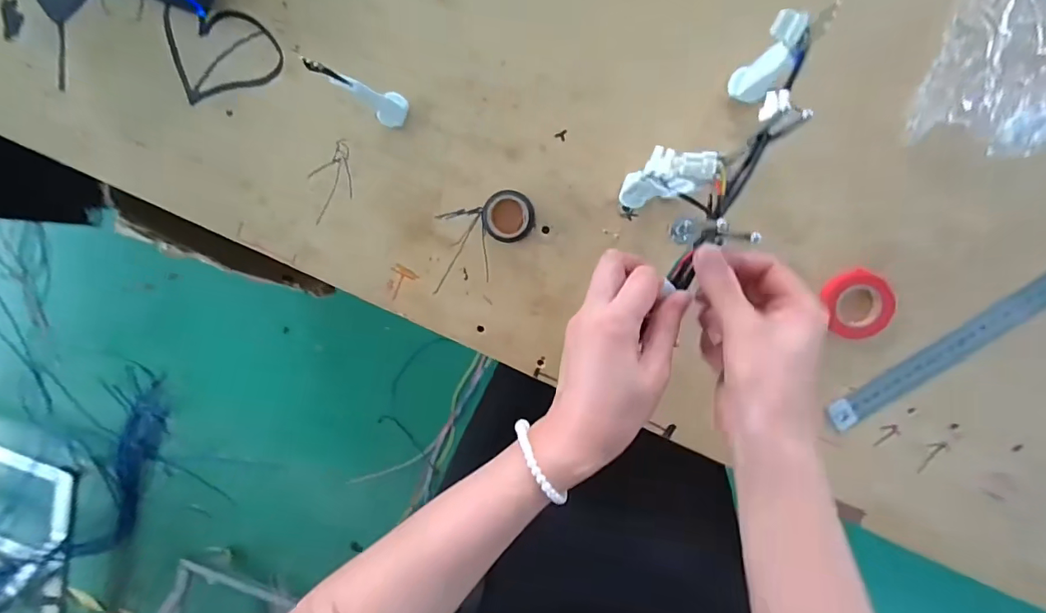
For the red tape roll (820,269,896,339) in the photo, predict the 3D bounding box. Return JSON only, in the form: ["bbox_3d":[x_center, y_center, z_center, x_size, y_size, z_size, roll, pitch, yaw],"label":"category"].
[{"bbox_3d":[0.291,-0.002,0.421,0.053,0.020,0.060,-23,95,8],"label":"red tape roll"}]

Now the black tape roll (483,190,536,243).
[{"bbox_3d":[-0.013,-0.080,0.437,0.045,0.022,0.044,1,98,6],"label":"black tape roll"}]

